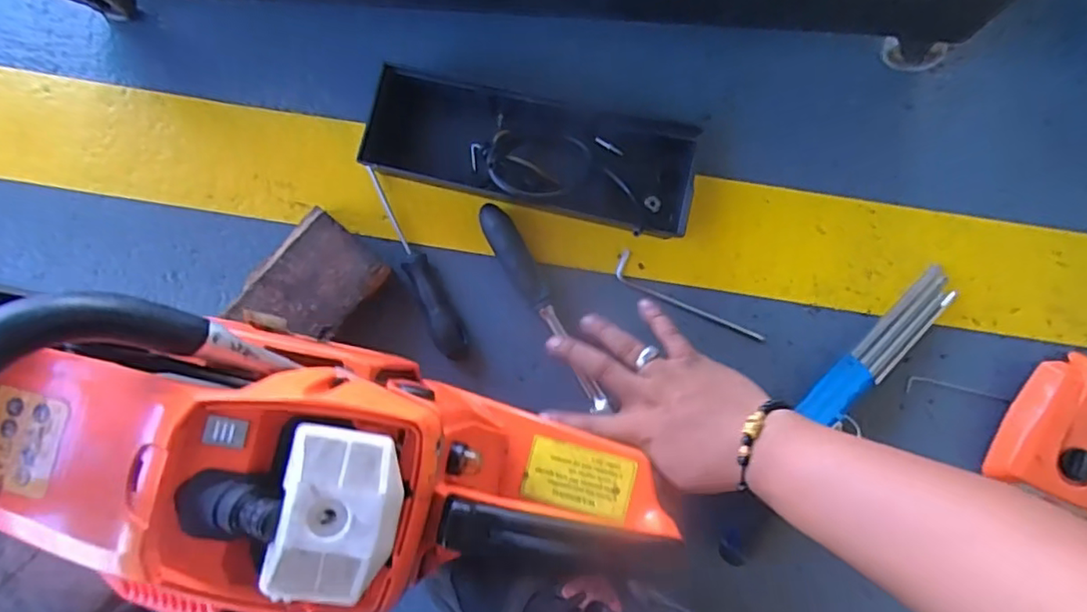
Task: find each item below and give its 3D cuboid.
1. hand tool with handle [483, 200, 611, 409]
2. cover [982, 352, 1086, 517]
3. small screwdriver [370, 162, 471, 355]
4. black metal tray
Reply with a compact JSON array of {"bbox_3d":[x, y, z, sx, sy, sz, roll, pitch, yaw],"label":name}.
[{"bbox_3d":[0.000,0.000,0.529,0.026,0.020,0.199,-28,83,-4],"label":"hand tool with handle"},{"bbox_3d":[0.443,0.104,0.512,0.095,0.037,0.117,24,83,3],"label":"cover"},{"bbox_3d":[-0.110,-0.039,0.537,0.025,0.021,0.182,-25,83,-4],"label":"small screwdriver"},{"bbox_3d":[-0.009,-0.136,0.543,0.279,0.034,0.094,13,82,2],"label":"black metal tray"}]

